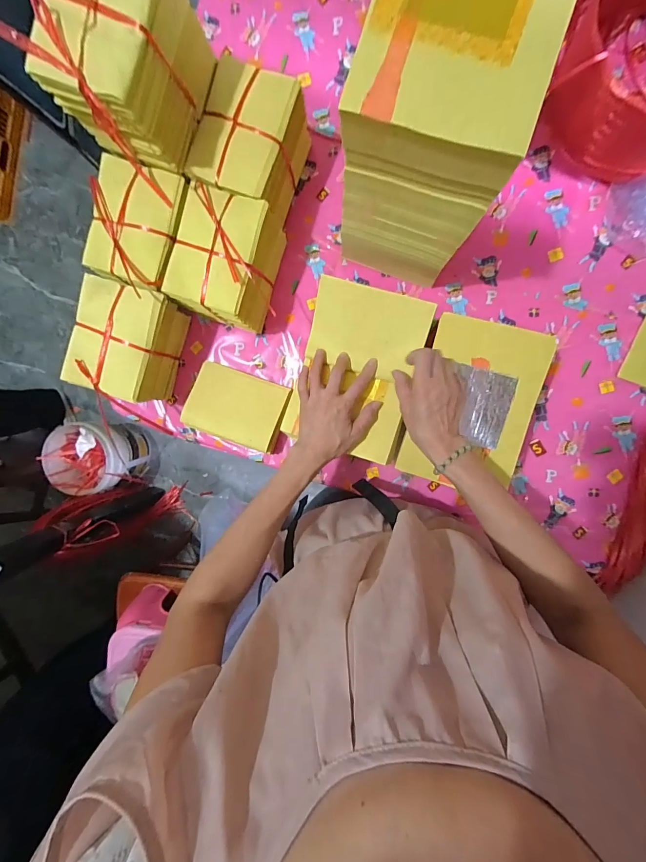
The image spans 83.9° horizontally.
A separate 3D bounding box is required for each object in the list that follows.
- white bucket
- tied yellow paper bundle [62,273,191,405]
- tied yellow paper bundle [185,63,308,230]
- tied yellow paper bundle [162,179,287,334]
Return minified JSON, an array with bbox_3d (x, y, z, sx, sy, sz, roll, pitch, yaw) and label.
[{"bbox_3d":[-0.835,0.093,1.366,0.242,0.273,0.242,1,95,6],"label":"white bucket"},{"bbox_3d":[-0.306,-0.141,0.594,0.122,0.135,0.166,18,96,5],"label":"tied yellow paper bundle"},{"bbox_3d":[-0.108,-0.423,0.552,0.128,0.119,0.162,19,97,5],"label":"tied yellow paper bundle"},{"bbox_3d":[-0.152,-0.264,0.572,0.125,0.116,0.167,17,96,5],"label":"tied yellow paper bundle"}]

